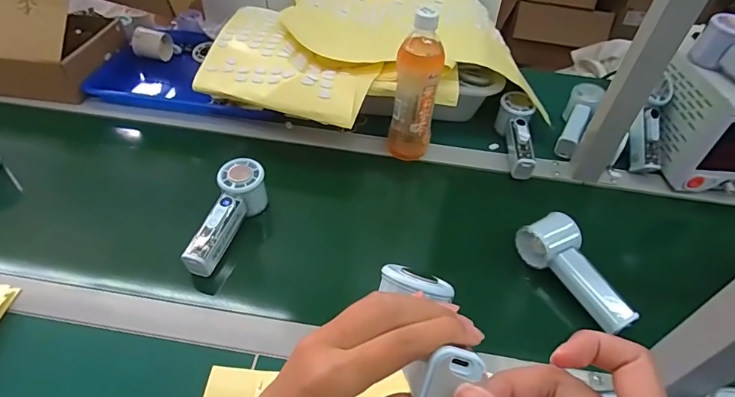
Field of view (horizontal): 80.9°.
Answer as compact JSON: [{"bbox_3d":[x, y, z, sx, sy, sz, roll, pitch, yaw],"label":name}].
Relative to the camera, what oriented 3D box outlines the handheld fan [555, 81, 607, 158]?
[{"bbox_3d":[0.352,-0.137,0.724,0.042,0.047,0.162,21,61,16],"label":"handheld fan"}]

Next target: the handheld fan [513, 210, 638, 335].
[{"bbox_3d":[0.249,0.086,0.513,0.055,0.045,0.150,-16,49,-19],"label":"handheld fan"}]

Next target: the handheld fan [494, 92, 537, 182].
[{"bbox_3d":[0.240,-0.097,0.687,0.047,0.053,0.148,3,62,-1],"label":"handheld fan"}]

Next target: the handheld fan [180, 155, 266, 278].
[{"bbox_3d":[-0.177,0.025,0.547,0.050,0.056,0.157,14,59,10],"label":"handheld fan"}]

